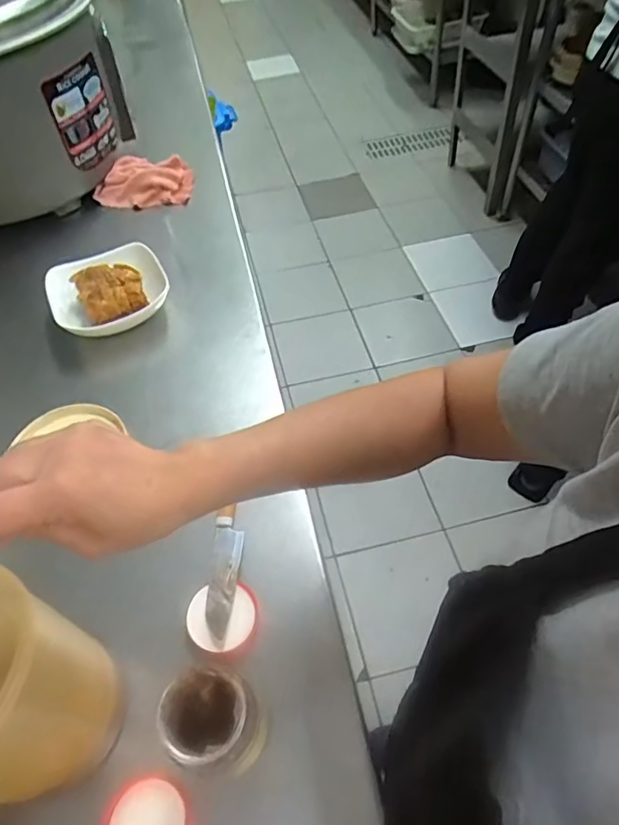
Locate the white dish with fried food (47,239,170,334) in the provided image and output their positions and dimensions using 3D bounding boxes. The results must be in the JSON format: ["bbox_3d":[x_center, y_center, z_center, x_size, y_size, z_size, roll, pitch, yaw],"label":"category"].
[{"bbox_3d":[-0.268,-0.159,0.711,0.152,0.055,0.131,-23,55,-12],"label":"white dish with fried food"}]

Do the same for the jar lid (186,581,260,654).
[{"bbox_3d":[-0.075,0.179,0.463,0.061,0.010,0.056,-2,53,3],"label":"jar lid"}]

